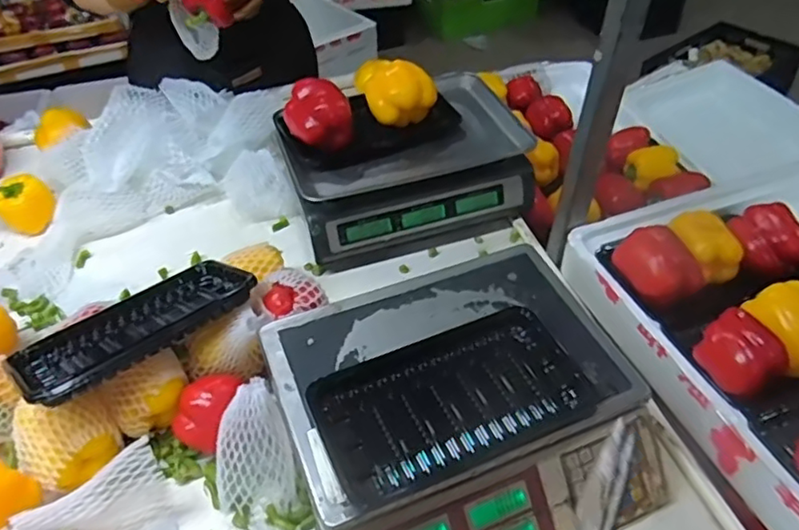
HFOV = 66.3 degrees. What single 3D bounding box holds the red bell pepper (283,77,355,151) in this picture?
[{"bbox_3d":[-0.111,-0.198,0.849,0.089,0.086,0.088,-7,45,-6],"label":"red bell pepper"}]

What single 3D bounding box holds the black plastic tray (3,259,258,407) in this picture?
[{"bbox_3d":[-0.293,0.063,0.680,0.248,0.023,0.141,-33,35,-33],"label":"black plastic tray"}]

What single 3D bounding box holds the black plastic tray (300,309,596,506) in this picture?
[{"bbox_3d":[0.045,0.118,0.581,0.246,0.017,0.139,-17,47,-16],"label":"black plastic tray"}]

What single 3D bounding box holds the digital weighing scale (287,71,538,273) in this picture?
[{"bbox_3d":[0.006,-0.147,0.906,0.333,0.119,0.224,-15,46,-13],"label":"digital weighing scale"}]

